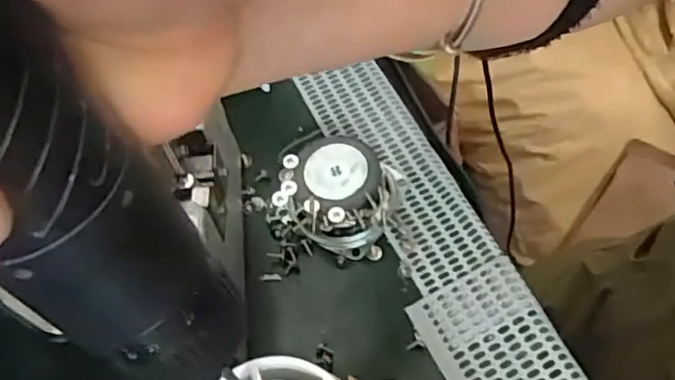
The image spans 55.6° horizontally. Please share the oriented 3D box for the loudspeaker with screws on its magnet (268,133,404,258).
[{"bbox_3d":[0.001,-0.004,0.315,0.054,0.034,0.052,21,67,19],"label":"loudspeaker with screws on its magnet"}]

